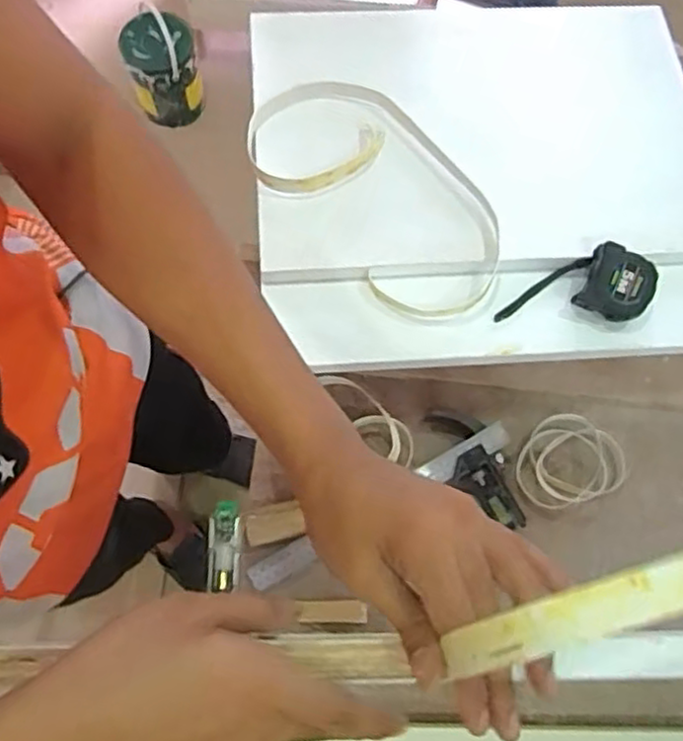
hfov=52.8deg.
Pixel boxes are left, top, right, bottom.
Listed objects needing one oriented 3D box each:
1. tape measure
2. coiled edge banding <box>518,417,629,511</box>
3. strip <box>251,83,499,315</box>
[{"bbox_3d":[0.233,-0.085,0.686,0.147,0.035,0.073,-3,72,-3],"label":"tape measure"},{"bbox_3d":[0.249,0.095,0.745,0.122,0.029,0.093,-13,73,-6],"label":"coiled edge banding"},{"bbox_3d":[0.041,-0.192,0.722,0.313,0.032,0.176,43,76,11],"label":"strip"}]

